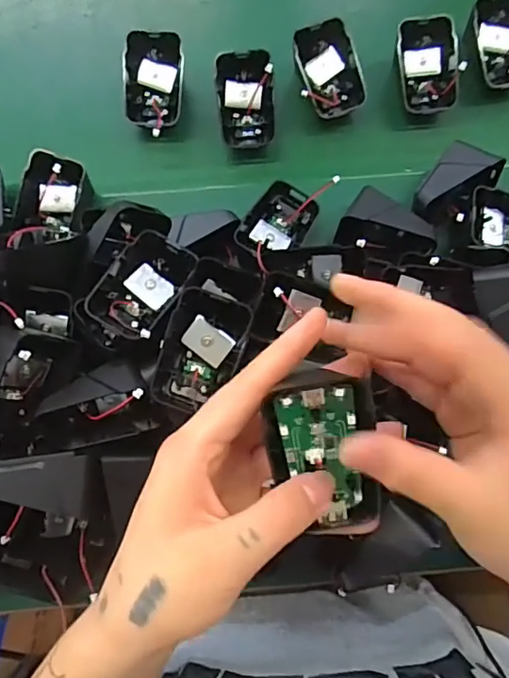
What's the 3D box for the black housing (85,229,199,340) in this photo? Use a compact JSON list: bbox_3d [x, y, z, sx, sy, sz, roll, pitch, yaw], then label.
[{"bbox_3d":[-0.070,-0.034,0.333,0.042,0.026,0.067,31,80,5],"label":"black housing"}]

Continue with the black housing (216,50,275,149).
[{"bbox_3d":[-0.008,-0.185,0.419,0.045,0.039,0.063,-2,79,-1],"label":"black housing"}]

